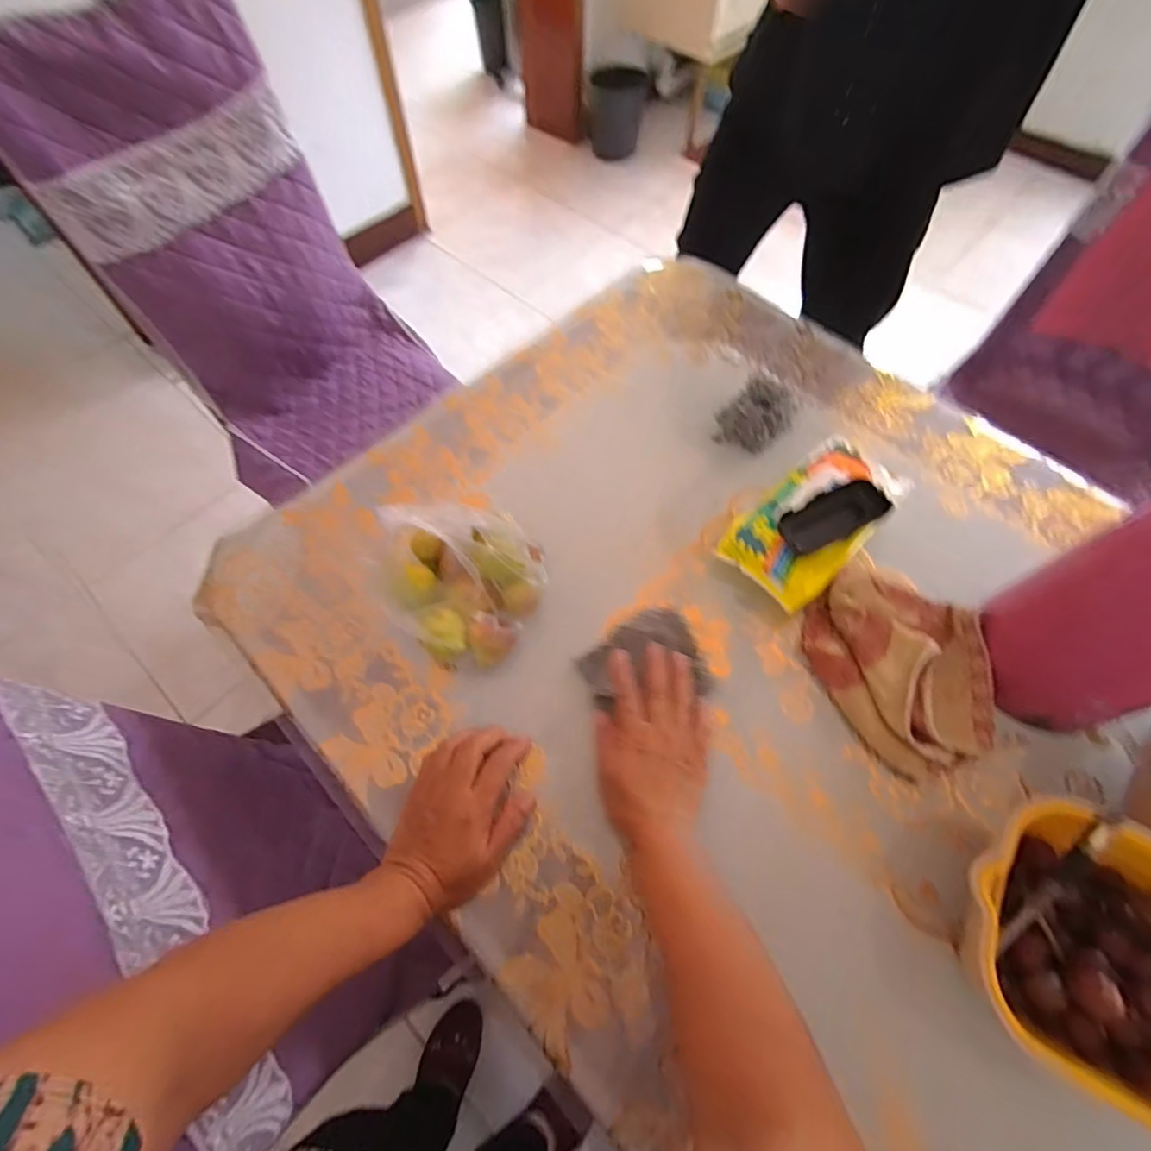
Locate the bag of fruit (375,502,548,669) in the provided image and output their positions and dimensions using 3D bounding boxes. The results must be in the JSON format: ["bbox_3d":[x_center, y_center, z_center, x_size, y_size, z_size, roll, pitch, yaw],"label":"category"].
[{"bbox_3d":[-0.107,0.000,0.503,0.150,0.150,0.127,-1,62,-1],"label":"bag of fruit"}]

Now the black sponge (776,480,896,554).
[{"bbox_3d":[0.252,-0.057,0.549,0.101,0.019,0.042,-26,65,1],"label":"black sponge"}]

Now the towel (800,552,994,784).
[{"bbox_3d":[0.310,0.080,0.530,0.153,0.037,0.193,-24,65,-12],"label":"towel"}]

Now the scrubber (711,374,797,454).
[{"bbox_3d":[0.211,-0.185,0.648,0.062,0.052,0.087,41,69,19],"label":"scrubber"}]

